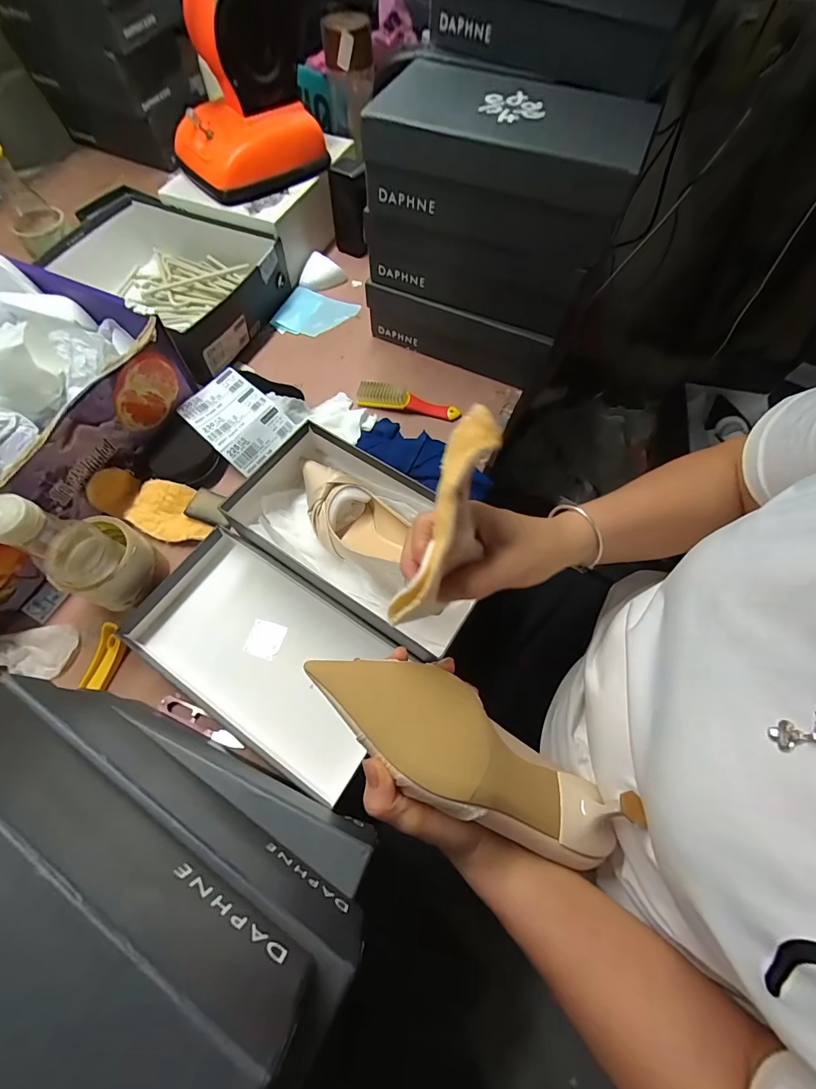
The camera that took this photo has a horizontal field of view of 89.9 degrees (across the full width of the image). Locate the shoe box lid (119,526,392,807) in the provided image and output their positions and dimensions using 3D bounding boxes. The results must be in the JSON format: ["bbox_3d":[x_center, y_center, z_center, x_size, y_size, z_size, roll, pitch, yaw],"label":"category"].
[{"bbox_3d":[-0.159,0.124,0.476,0.302,0.040,0.164,33,69,13],"label":"shoe box lid"}]

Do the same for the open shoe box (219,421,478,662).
[{"bbox_3d":[-0.049,-0.008,0.491,0.290,0.089,0.157,31,68,12],"label":"open shoe box"}]

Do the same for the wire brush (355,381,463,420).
[{"bbox_3d":[0.001,-0.219,0.625,0.155,0.036,0.033,11,65,4],"label":"wire brush"}]

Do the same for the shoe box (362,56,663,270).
[{"bbox_3d":[0.118,-0.473,0.494,0.298,0.098,0.200,20,66,8],"label":"shoe box"}]

